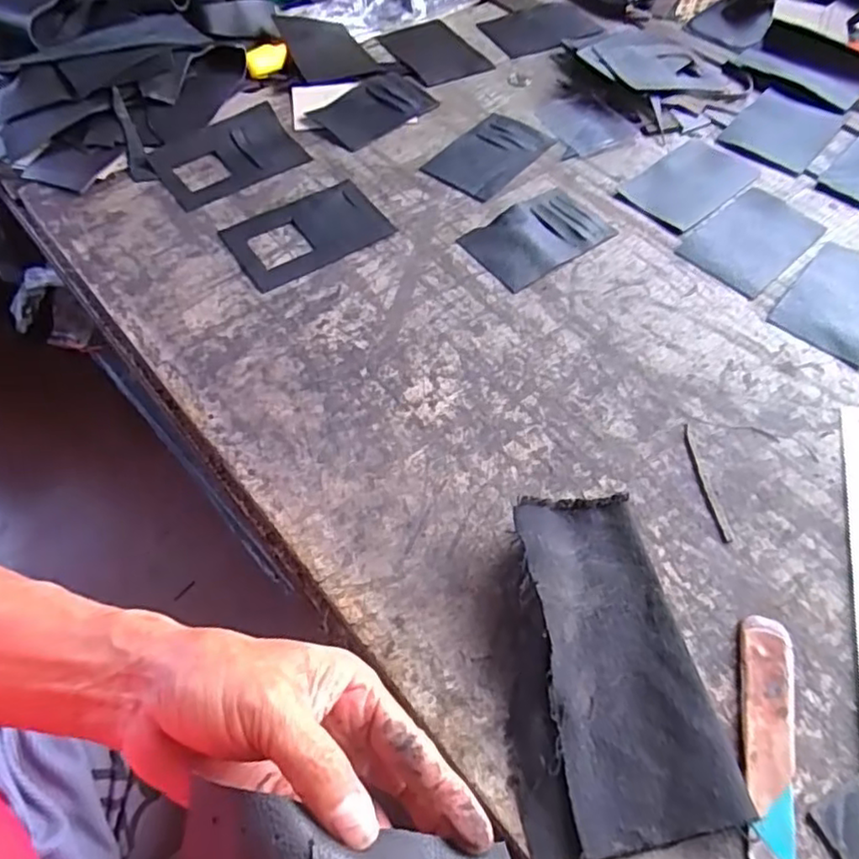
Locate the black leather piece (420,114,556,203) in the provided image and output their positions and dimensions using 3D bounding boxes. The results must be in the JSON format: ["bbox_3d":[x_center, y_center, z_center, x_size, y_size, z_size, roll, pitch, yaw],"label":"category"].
[{"bbox_3d":[0.060,-0.273,0.635,0.078,0.005,0.127,34,62,19],"label":"black leather piece"}]

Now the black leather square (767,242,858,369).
[{"bbox_3d":[0.347,-0.108,0.535,0.080,0.004,0.138,37,61,21],"label":"black leather square"}]

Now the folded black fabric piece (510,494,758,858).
[{"bbox_3d":[0.093,0.125,0.357,0.110,0.033,0.183,-7,57,-6],"label":"folded black fabric piece"}]

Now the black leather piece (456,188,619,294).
[{"bbox_3d":[0.096,-0.172,0.566,0.126,0.009,0.079,-33,63,-21],"label":"black leather piece"}]

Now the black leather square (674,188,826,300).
[{"bbox_3d":[0.290,-0.171,0.578,0.137,0.004,0.082,-36,65,-25],"label":"black leather square"}]

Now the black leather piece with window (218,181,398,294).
[{"bbox_3d":[-0.107,-0.173,0.561,0.132,0.004,0.090,-31,62,-20],"label":"black leather piece with window"}]

